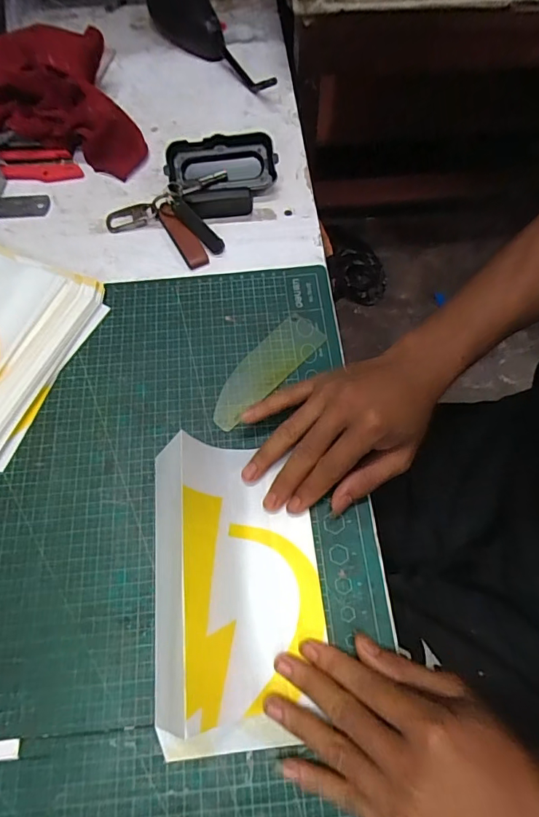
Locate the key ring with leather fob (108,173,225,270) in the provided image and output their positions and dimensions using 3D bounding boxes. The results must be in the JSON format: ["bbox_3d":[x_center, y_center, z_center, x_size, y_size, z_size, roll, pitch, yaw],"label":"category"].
[{"bbox_3d":[-0.088,-0.186,0.455,0.128,0.018,0.102,-23,67,-11],"label":"key ring with leather fob"}]

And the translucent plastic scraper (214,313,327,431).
[{"bbox_3d":[-0.004,-0.035,0.397,0.039,0.004,0.124,41,71,16],"label":"translucent plastic scraper"}]

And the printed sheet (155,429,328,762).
[{"bbox_3d":[-0.021,0.113,0.303,0.110,0.055,0.192,-5,65,-3],"label":"printed sheet"}]

